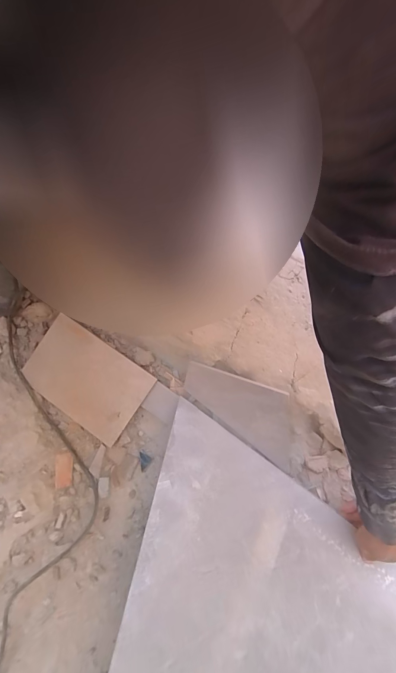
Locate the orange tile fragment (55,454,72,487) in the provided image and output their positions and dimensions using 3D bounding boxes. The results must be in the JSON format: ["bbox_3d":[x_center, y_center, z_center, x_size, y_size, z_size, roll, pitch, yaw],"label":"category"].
[{"bbox_3d":[-0.231,0.229,0.504,0.028,0.004,0.052,-7,72,-2],"label":"orange tile fragment"}]

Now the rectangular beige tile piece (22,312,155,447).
[{"bbox_3d":[-0.209,0.075,0.539,0.226,0.009,0.147,35,88,10],"label":"rectangular beige tile piece"}]

